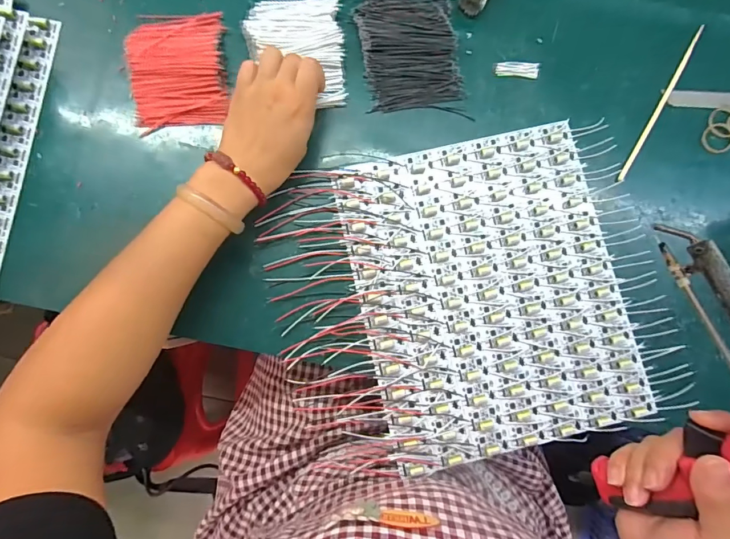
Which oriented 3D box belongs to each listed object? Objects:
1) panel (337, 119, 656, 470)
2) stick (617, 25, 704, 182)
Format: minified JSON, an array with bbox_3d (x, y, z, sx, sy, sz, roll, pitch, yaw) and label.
[{"bbox_3d":[0.117,0.017,0.382,0.238,0.010,0.286,-12,84,-2],"label":"panel"},{"bbox_3d":[0.304,-0.170,0.415,0.007,0.004,0.187,31,84,3],"label":"stick"}]

